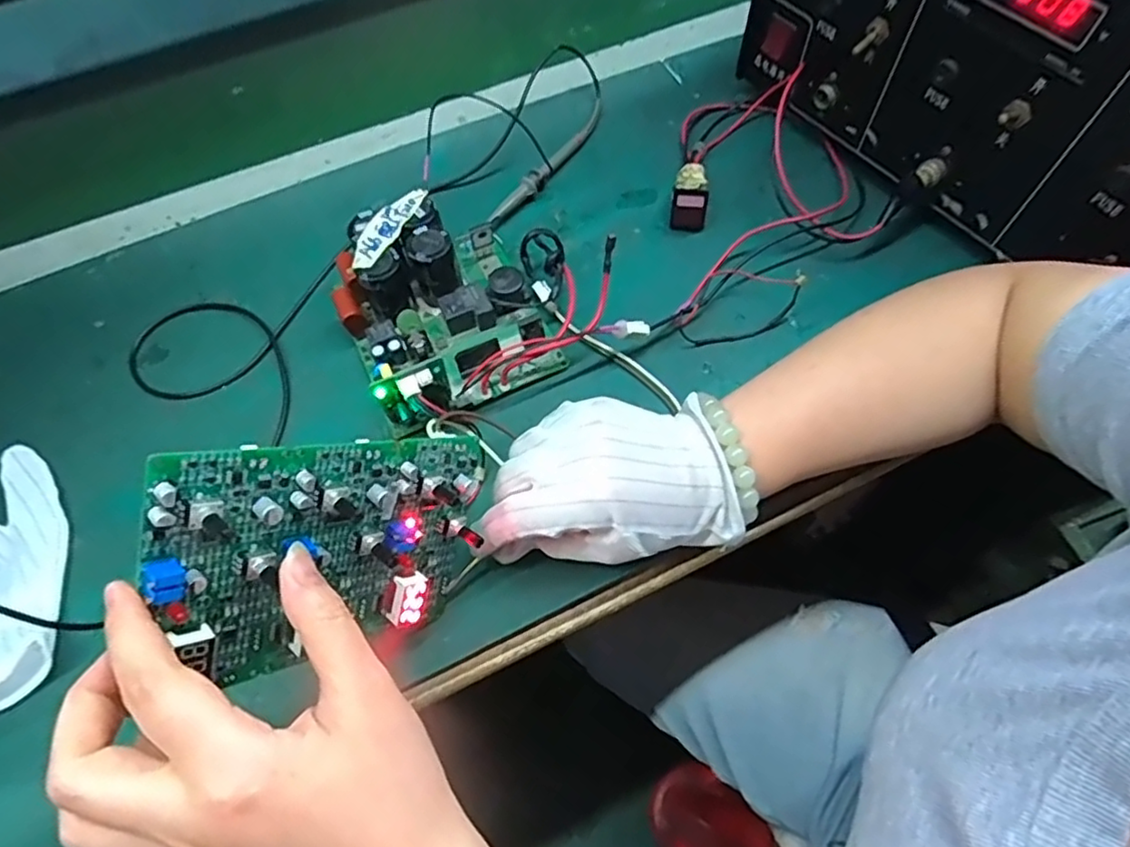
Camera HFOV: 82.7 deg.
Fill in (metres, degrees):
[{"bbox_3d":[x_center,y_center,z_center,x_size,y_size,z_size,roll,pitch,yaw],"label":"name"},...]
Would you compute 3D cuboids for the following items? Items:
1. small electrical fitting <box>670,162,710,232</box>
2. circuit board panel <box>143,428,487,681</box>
[{"bbox_3d":[0.095,-0.173,0.478,0.026,0.030,0.045,8,63,7],"label":"small electrical fitting"},{"bbox_3d":[-0.099,0.057,0.279,0.015,0.146,0.102,23,105,37],"label":"circuit board panel"}]

